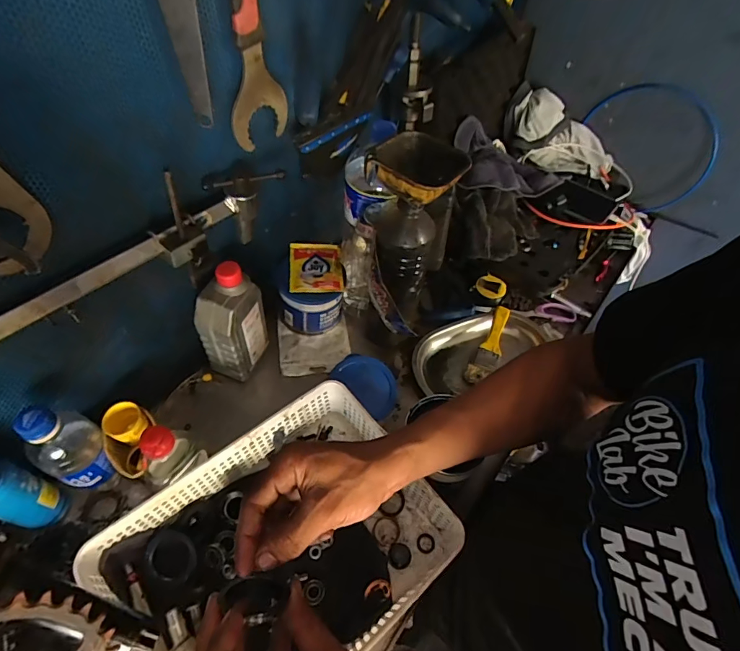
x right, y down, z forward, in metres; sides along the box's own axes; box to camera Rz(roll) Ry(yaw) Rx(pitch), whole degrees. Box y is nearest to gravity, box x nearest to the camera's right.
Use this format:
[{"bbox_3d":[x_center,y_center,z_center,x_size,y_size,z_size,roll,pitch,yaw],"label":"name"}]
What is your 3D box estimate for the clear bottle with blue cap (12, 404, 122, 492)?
[{"bbox_3d":[-0.324,0.135,0.466,0.059,0.154,0.061,28,56,15],"label":"clear bottle with blue cap"}]

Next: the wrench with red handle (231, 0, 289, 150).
[{"bbox_3d":[-0.104,-0.292,0.399,0.015,0.243,0.072,40,53,21],"label":"wrench with red handle"}]

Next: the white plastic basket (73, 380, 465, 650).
[{"bbox_3d":[-0.099,0.246,0.465,0.328,0.080,0.256,-30,61,-24],"label":"white plastic basket"}]

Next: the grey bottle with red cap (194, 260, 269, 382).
[{"bbox_3d":[-0.184,-0.002,0.578,0.056,0.179,0.081,19,54,9],"label":"grey bottle with red cap"}]

